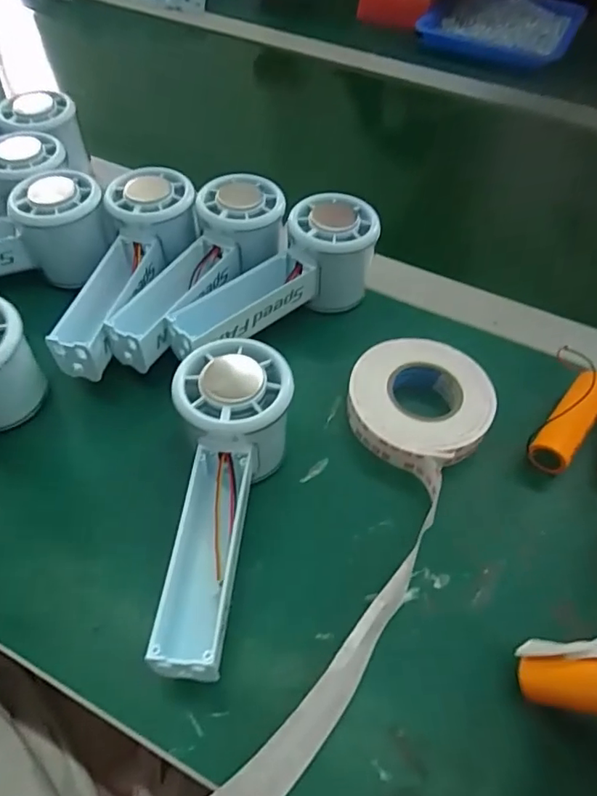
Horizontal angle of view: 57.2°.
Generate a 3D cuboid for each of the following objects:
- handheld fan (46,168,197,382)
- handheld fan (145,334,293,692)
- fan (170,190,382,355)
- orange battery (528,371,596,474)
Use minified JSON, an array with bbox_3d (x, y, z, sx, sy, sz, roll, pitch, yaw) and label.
[{"bbox_3d":[-0.108,-0.081,0.346,0.056,0.045,0.150,13,67,7],"label":"handheld fan"},{"bbox_3d":[-0.037,0.044,0.255,0.052,0.048,0.149,7,66,2],"label":"handheld fan"},{"bbox_3d":[-0.012,-0.071,0.343,0.148,0.053,0.068,-38,63,-27],"label":"fan"},{"bbox_3d":[0.157,0.012,0.313,0.022,0.016,0.071,34,59,21],"label":"orange battery"}]

